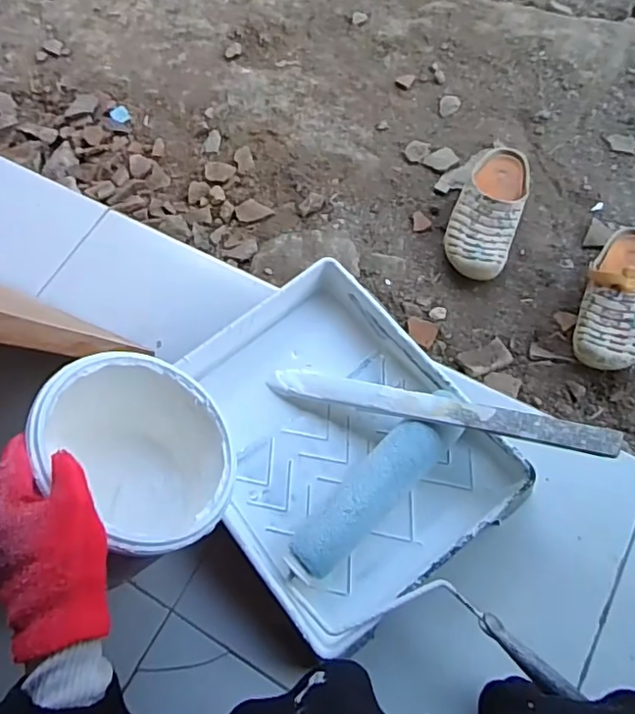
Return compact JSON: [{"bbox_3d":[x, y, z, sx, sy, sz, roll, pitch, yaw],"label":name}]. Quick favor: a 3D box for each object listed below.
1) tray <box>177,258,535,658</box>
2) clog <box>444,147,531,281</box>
[{"bbox_3d":[0.016,0.093,0.646,0.282,0.066,0.357,-38,70,-8],"label":"tray"},{"bbox_3d":[0.265,-0.227,0.901,0.100,0.068,0.241,18,72,13],"label":"clog"}]

